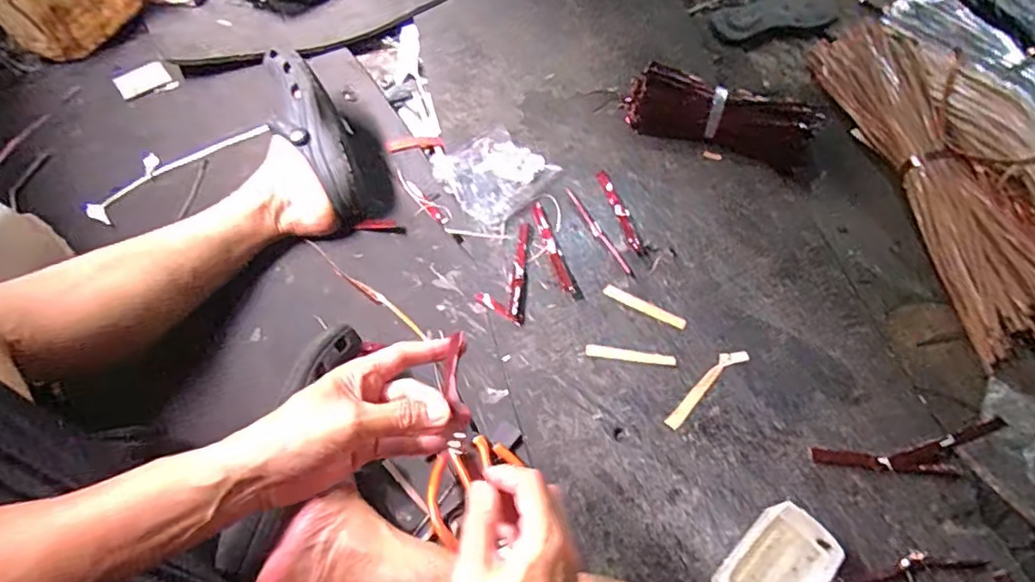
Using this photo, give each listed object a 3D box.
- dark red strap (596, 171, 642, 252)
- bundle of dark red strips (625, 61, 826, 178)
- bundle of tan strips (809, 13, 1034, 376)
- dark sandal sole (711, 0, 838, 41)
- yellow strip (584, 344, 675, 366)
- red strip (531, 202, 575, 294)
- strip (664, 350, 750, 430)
[{"bbox_3d":[0.132,-0.108,0.744,0.017,0.006,0.135,-15,61,-9],"label":"dark red strap"},{"bbox_3d":[0.280,-0.241,0.784,0.258,0.076,0.092,12,63,3],"label":"bundle of dark red strips"},{"bbox_3d":[0.626,-0.154,0.754,0.230,0.055,0.615,-9,61,-5],"label":"bundle of tan strips"},{"bbox_3d":[0.436,-0.471,0.967,0.224,0.011,0.084,-14,61,-8],"label":"dark sandal sole"},{"bbox_3d":[0.128,0.073,0.644,0.100,0.005,0.014,7,60,4],"label":"yellow strip"},{"bbox_3d":[0.043,-0.057,0.714,0.017,0.004,0.138,-15,61,-9],"label":"red strip"},{"bbox_3d":[0.207,0.105,0.626,0.126,0.004,0.020,-38,67,-20],"label":"strip"}]

